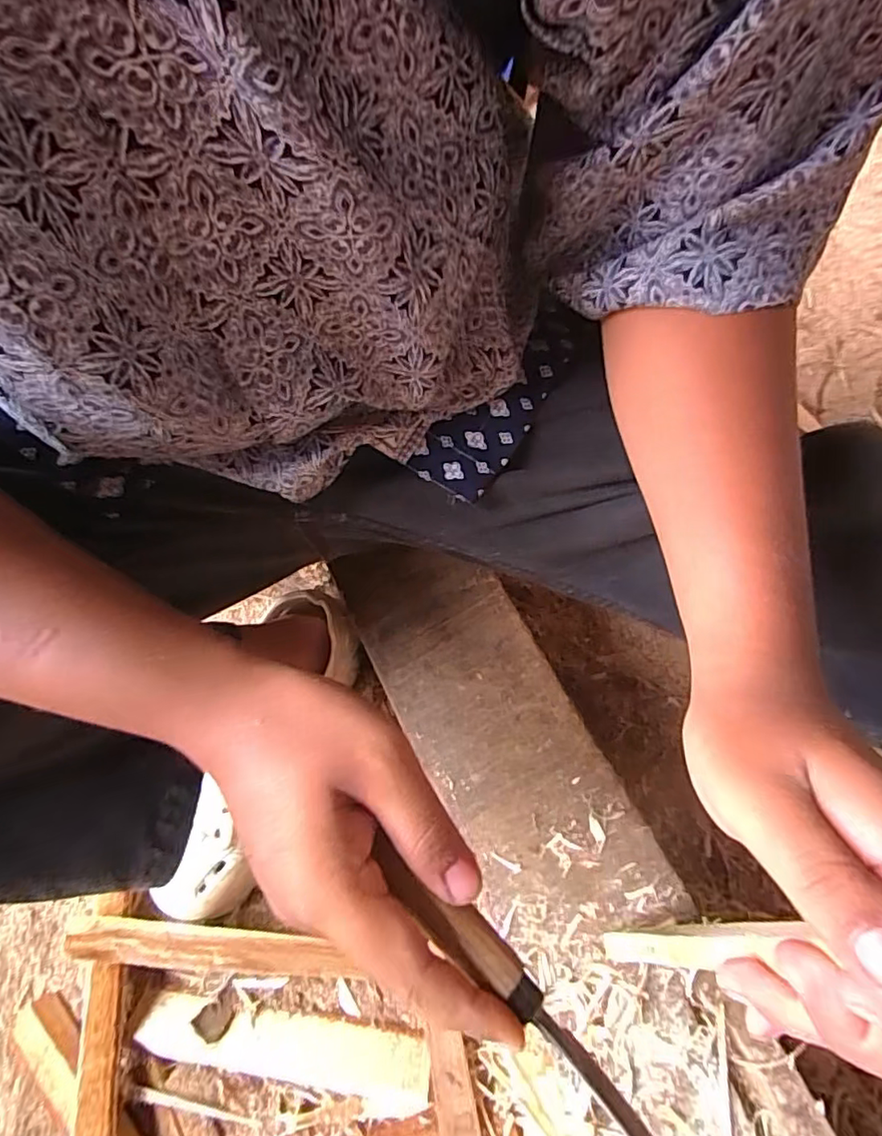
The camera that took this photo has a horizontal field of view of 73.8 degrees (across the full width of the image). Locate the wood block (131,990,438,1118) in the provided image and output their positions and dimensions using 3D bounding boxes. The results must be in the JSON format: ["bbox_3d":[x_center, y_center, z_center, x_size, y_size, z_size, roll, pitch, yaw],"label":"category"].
[{"bbox_3d":[-0.117,0.357,0.434,0.215,0.020,0.046,7,67,6],"label":"wood block"}]

